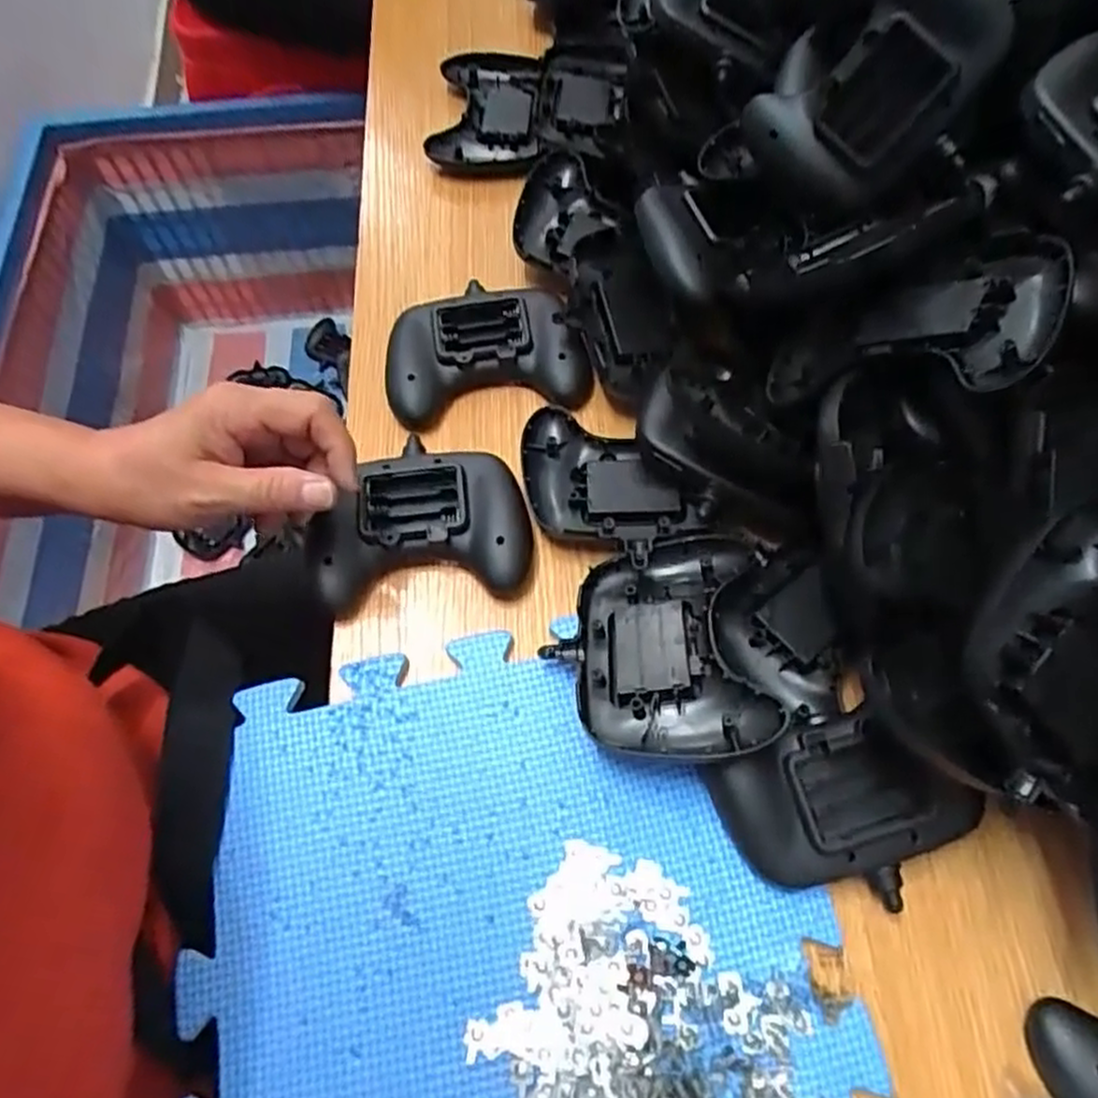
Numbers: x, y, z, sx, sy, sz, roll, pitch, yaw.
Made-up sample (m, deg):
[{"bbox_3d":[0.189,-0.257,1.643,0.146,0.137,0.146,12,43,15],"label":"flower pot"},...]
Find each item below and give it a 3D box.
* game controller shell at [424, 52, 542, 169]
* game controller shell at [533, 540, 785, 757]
[{"bbox_3d":[-0.047,-0.320,0.545,0.080,0.034,0.114,-1,65,1],"label":"game controller shell"},{"bbox_3d":[0.054,0.048,0.367,0.098,0.020,0.117,-9,47,12],"label":"game controller shell"}]

